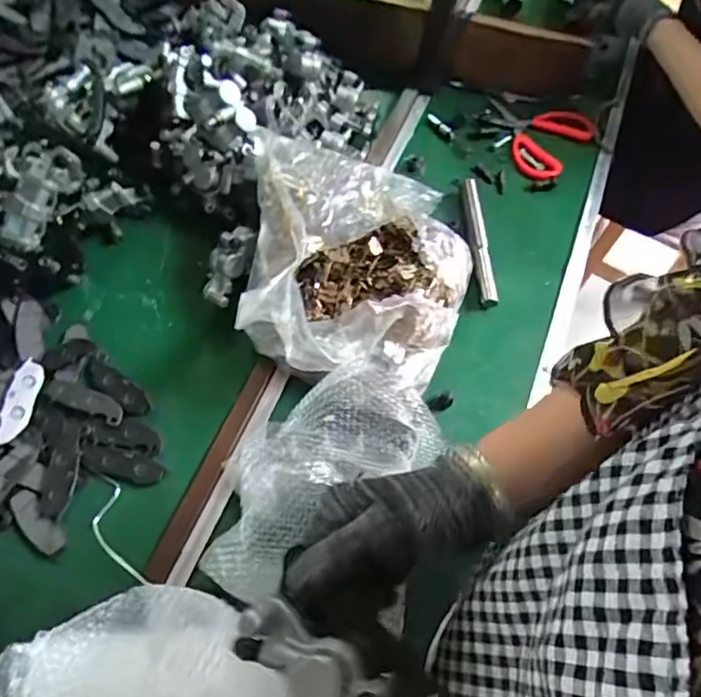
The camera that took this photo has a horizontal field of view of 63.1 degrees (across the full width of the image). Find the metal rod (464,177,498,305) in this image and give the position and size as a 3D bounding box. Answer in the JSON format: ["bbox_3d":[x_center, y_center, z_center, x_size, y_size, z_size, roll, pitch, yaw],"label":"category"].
[{"bbox_3d":[0.157,-0.136,0.700,0.020,0.018,0.186,-1,59,-2],"label":"metal rod"}]

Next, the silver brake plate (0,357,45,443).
[{"bbox_3d":[-0.341,0.055,0.585,0.031,0.004,0.091,26,57,-29],"label":"silver brake plate"}]

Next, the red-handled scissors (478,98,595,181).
[{"bbox_3d":[0.249,-0.304,0.800,0.147,0.021,0.143,34,64,17],"label":"red-handled scissors"}]

